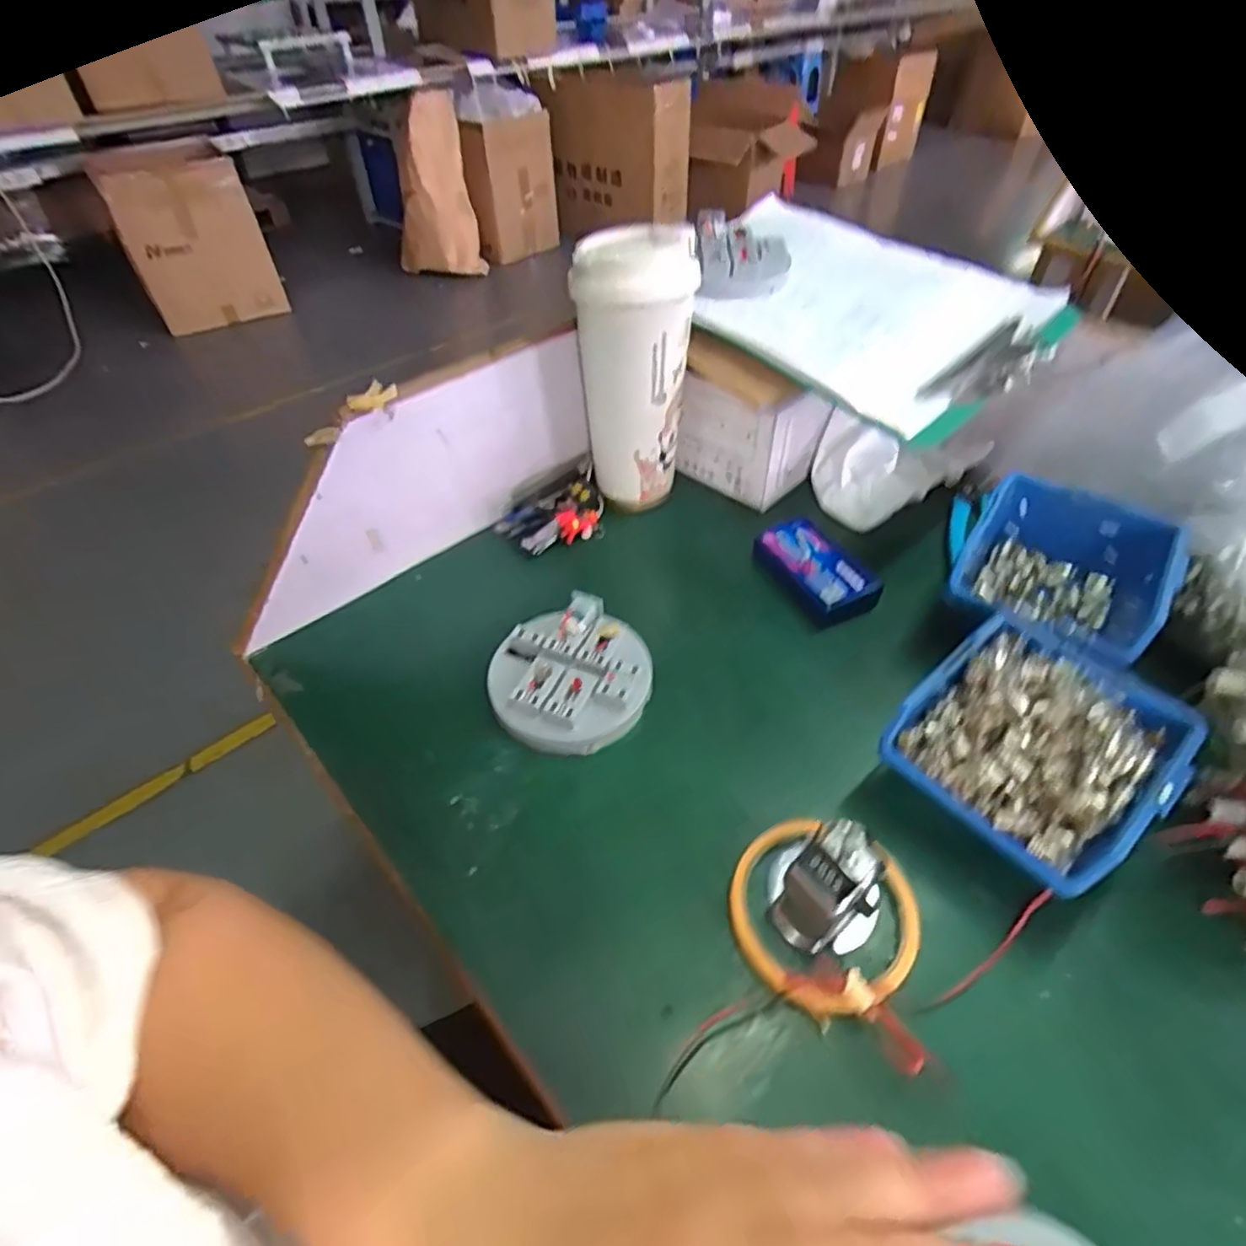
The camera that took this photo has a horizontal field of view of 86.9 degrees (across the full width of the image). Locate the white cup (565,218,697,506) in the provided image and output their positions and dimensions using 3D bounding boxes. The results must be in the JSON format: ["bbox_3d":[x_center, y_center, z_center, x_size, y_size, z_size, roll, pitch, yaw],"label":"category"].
[{"bbox_3d":[0.010,-0.185,0.499,0.081,0.191,0.080,-2,47,0],"label":"white cup"}]

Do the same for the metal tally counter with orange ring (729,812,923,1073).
[{"bbox_3d":[0.099,0.134,0.315,0.090,0.057,0.089,8,47,10],"label":"metal tally counter with orange ring"}]

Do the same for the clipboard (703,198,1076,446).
[{"bbox_3d":[0.179,-0.251,0.511,0.284,0.021,0.213,38,67,25],"label":"clipboard"}]

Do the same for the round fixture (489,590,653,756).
[{"bbox_3d":[-0.034,0.036,0.424,0.097,0.037,0.094,-1,47,1],"label":"round fixture"}]

